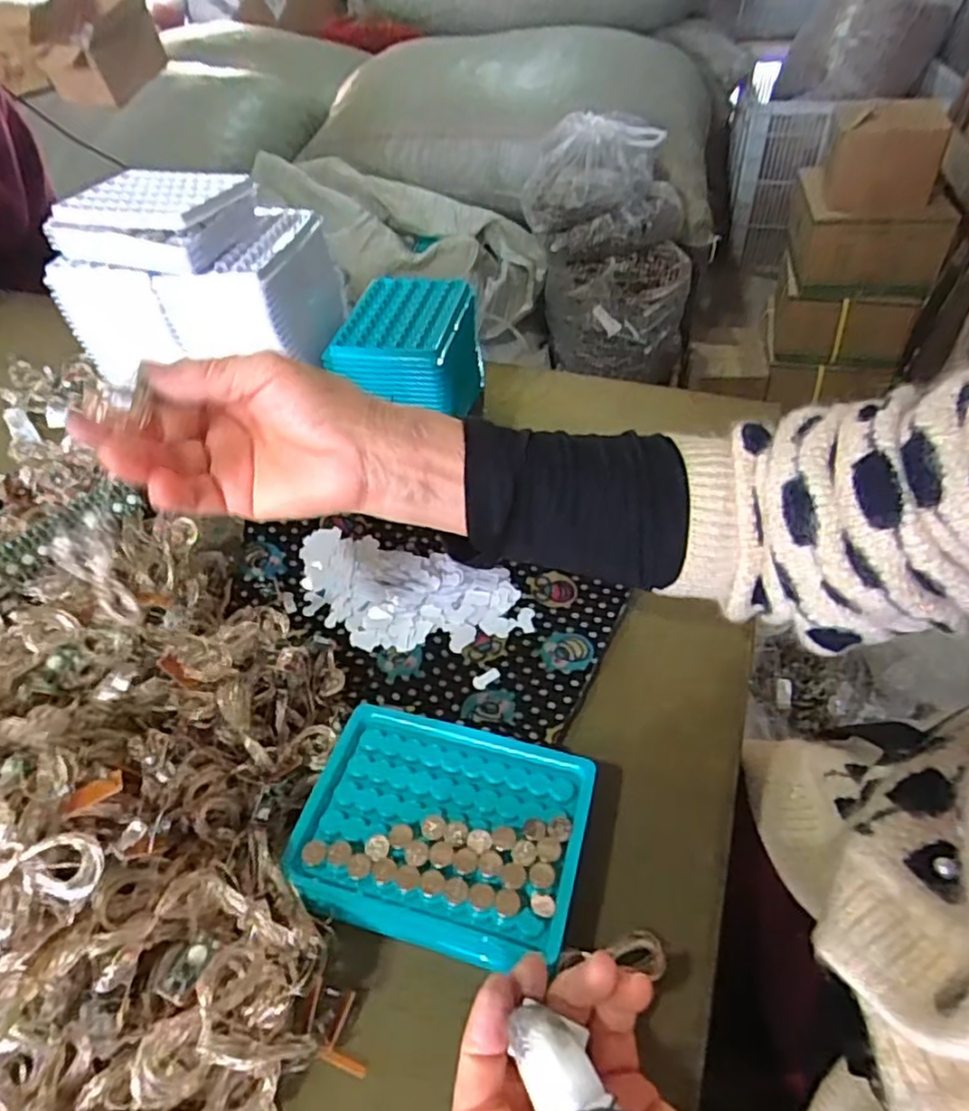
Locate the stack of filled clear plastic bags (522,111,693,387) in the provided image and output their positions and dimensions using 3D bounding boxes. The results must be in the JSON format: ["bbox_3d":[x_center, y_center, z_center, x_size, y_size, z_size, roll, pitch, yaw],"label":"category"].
[{"bbox_3d":[0.306,-0.732,1.652,0.386,0.536,0.342,4,46,6],"label":"stack of filled clear plastic bags"}]

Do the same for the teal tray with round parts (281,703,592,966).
[{"bbox_3d":[-0.021,0.137,0.333,0.133,0.034,0.100,11,47,13],"label":"teal tray with round parts"}]

